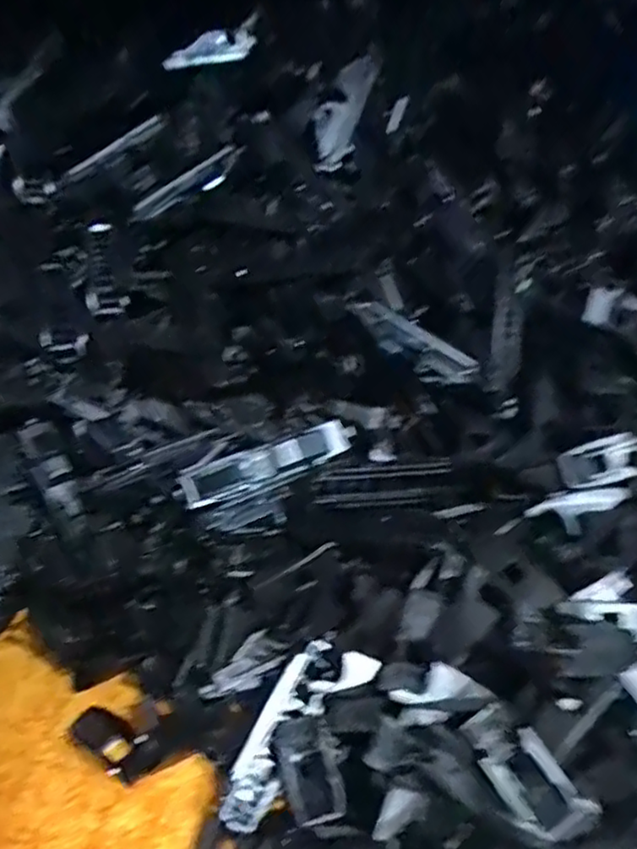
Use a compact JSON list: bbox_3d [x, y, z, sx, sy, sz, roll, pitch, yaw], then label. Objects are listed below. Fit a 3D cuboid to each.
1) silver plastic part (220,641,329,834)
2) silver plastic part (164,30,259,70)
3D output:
[{"bbox_3d":[-0.017,0.122,0.262,0.017,0.008,0.075,17,65,22],"label":"silver plastic part"},{"bbox_3d":[-0.073,-0.248,0.429,0.058,0.015,0.036,-10,41,-8],"label":"silver plastic part"}]

